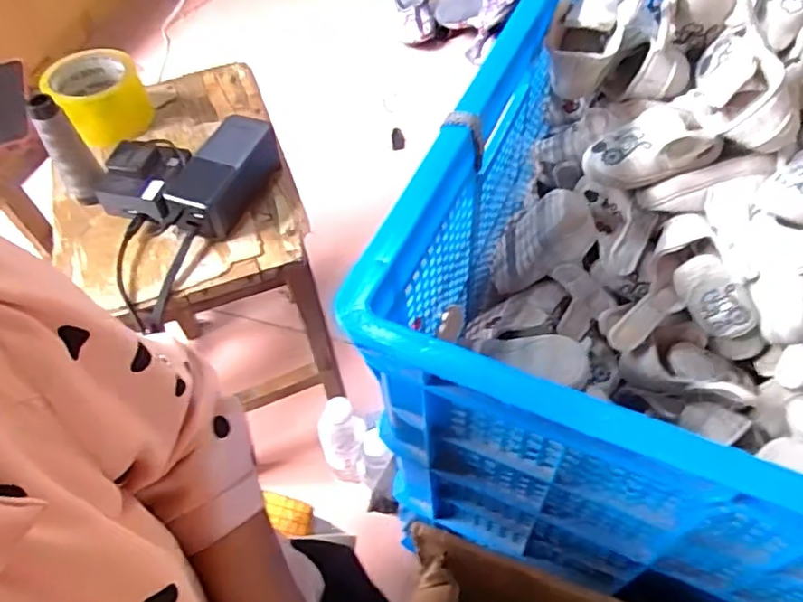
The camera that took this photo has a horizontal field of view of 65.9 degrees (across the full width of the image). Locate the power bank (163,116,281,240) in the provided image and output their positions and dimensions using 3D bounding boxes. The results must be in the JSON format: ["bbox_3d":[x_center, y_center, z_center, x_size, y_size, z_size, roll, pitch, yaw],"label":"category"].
[{"bbox_3d":[-0.172,-0.125,0.610,0.057,0.050,0.126,13,56,13],"label":"power bank"}]

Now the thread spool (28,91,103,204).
[{"bbox_3d":[-0.318,-0.140,0.594,0.035,0.103,0.031,28,61,22],"label":"thread spool"}]

